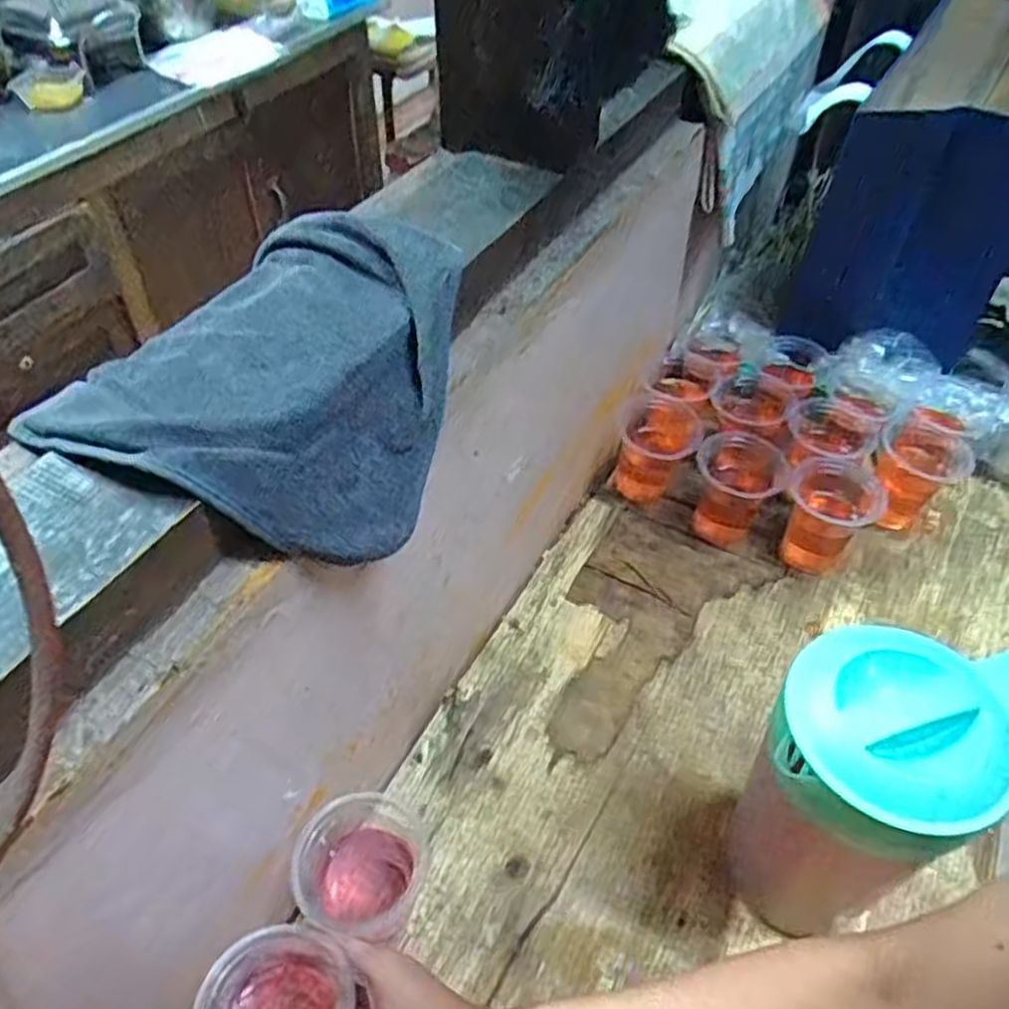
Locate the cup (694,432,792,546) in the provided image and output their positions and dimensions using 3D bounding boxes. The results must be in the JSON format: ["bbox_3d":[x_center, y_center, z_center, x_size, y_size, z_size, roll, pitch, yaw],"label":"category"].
[{"bbox_3d":[0.243,-0.016,0.805,0.083,0.085,0.084,0,47,0],"label":"cup"}]

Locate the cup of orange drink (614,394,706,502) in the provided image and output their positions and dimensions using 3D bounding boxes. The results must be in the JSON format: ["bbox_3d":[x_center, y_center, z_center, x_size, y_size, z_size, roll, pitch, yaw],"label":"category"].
[{"bbox_3d":[0.162,-0.055,0.832,0.074,0.097,0.099,21,50,18],"label":"cup of orange drink"}]

